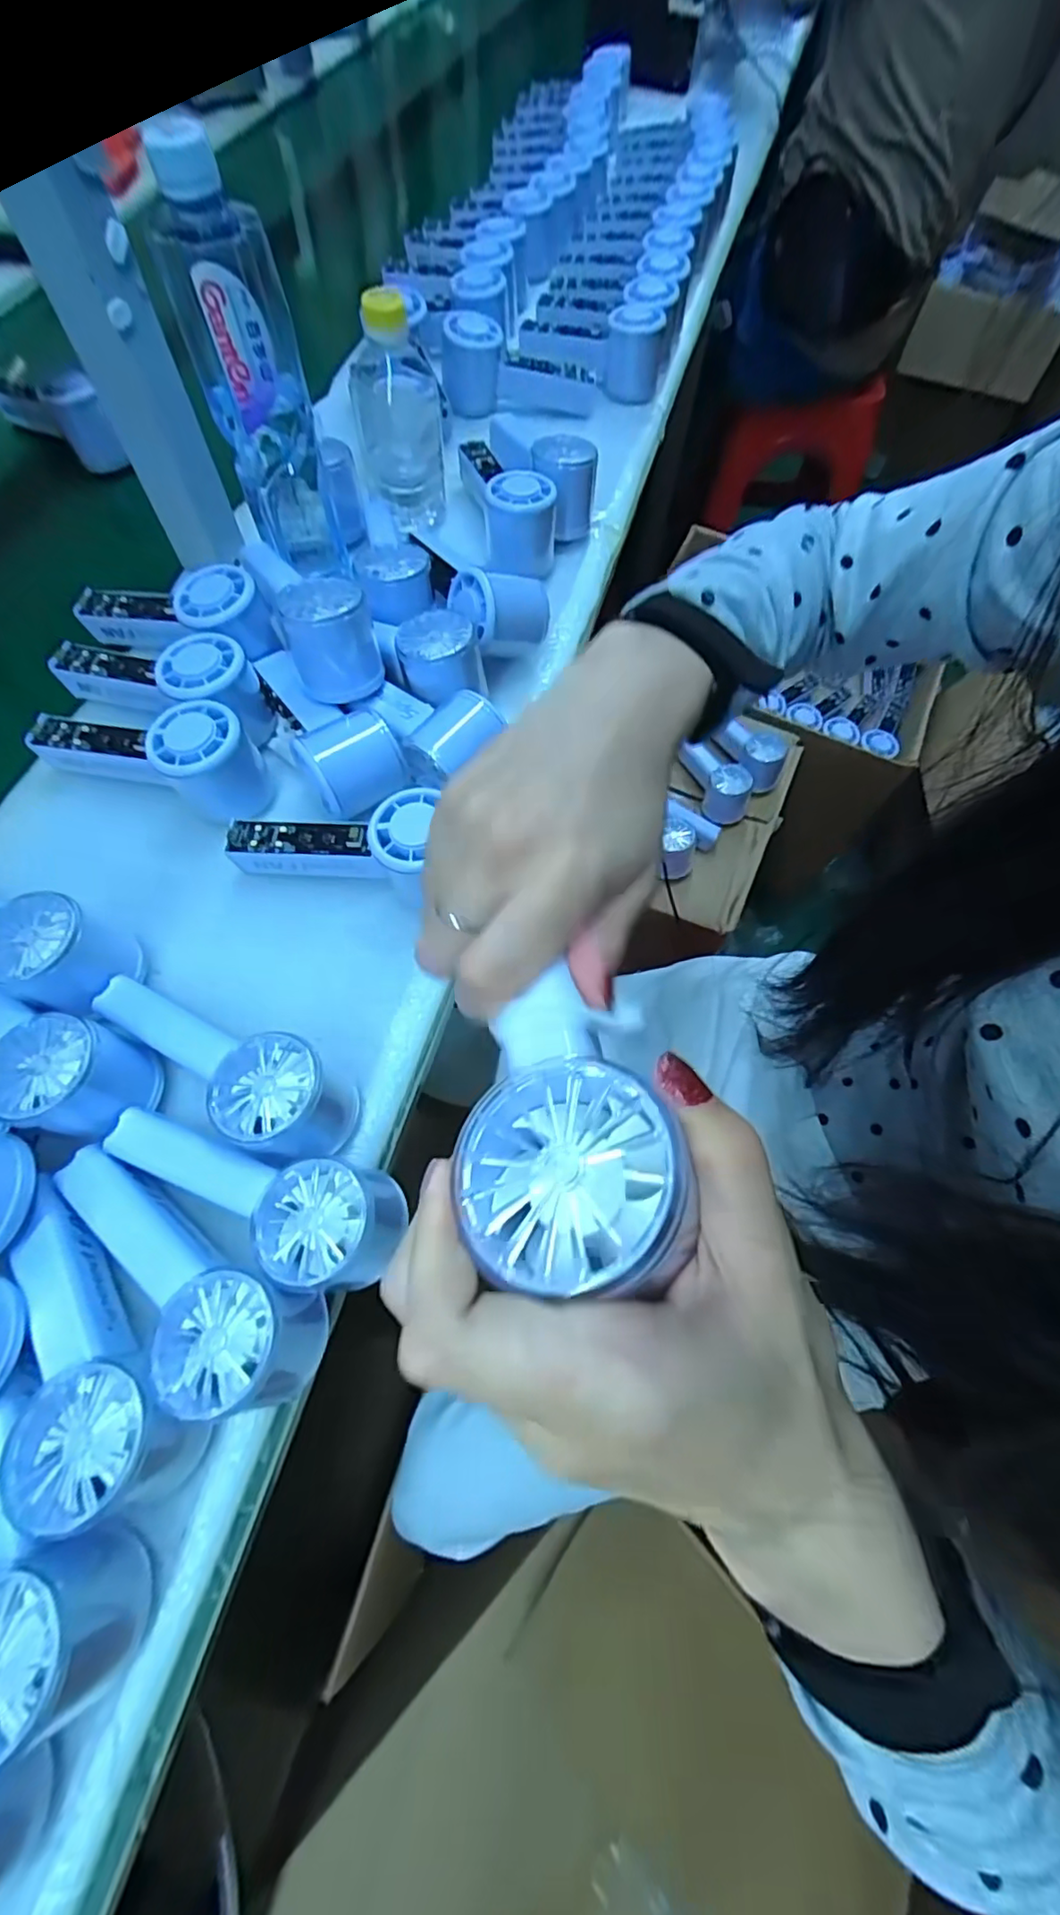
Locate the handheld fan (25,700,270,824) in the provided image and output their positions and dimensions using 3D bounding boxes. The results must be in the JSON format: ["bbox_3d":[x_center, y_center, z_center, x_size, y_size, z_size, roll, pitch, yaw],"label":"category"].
[{"bbox_3d":[-0.255,-0.141,0.405,0.155,0.054,0.058,18,67,5],"label":"handheld fan"}]

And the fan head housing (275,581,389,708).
[{"bbox_3d":[-0.131,-0.211,0.407,0.058,0.051,0.059,-17,68,-10],"label":"fan head housing"}]

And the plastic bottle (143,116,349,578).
[{"bbox_3d":[-0.180,-0.366,0.409,0.063,0.222,0.066,-15,68,-9],"label":"plastic bottle"}]

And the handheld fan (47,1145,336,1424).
[{"bbox_3d":[-0.167,0.150,0.288,0.149,0.057,0.050,32,69,11],"label":"handheld fan"}]

